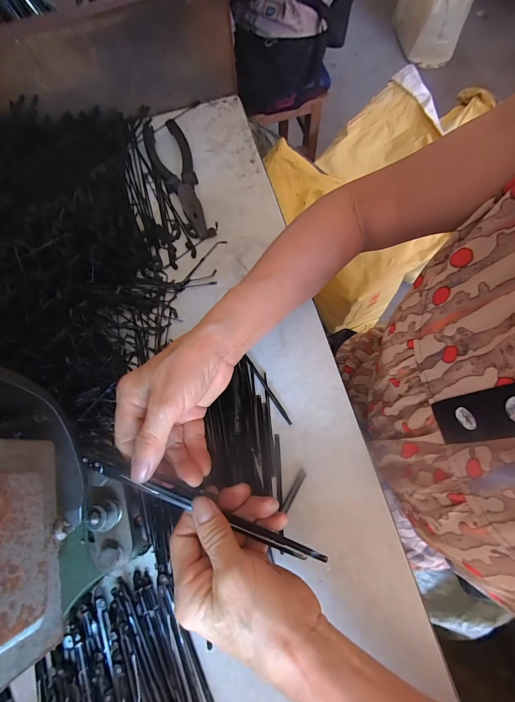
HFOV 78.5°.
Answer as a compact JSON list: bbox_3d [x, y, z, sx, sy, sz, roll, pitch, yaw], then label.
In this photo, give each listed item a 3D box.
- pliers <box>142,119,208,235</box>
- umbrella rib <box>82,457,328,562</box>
[{"bbox_3d":[-0.106,-0.233,0.409,0.053,0.014,0.206,-19,72,-4],"label":"pliers"},{"bbox_3d":[-0.036,0.114,0.227,0.183,0.006,0.011,25,72,-3],"label":"umbrella rib"}]

